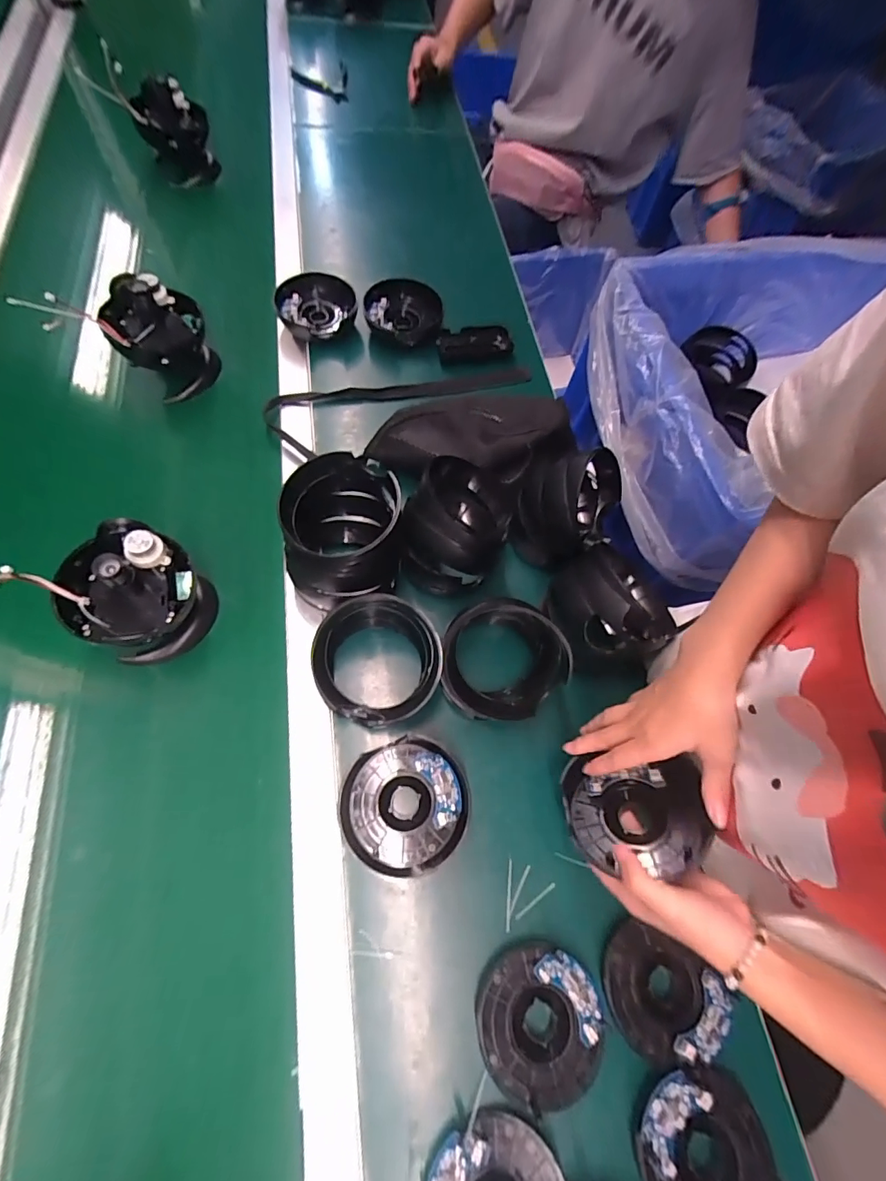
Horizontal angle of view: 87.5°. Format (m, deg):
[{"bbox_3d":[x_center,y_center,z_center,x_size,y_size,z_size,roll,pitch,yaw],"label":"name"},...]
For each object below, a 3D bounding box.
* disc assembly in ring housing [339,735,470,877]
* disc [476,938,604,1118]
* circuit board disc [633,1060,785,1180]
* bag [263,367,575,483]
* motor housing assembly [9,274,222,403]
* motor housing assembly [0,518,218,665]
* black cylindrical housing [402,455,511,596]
[{"bbox_3d":[-0.033,0.196,0.427,0.112,0.039,0.108,2,66,-5],"label":"disc assembly in ring housing"},{"bbox_3d":[0.079,0.351,0.374,0.098,0.019,0.099,2,66,-5],"label":"disc"},{"bbox_3d":[0.200,0.428,0.346,0.099,0.013,0.103,2,66,-5],"label":"circuit board disc"},{"bbox_3d":[-0.038,-0.226,0.581,0.369,0.077,0.224,-3,67,-8],"label":"bag"},{"bbox_3d":[-0.361,-0.316,0.598,0.104,0.132,0.100,-6,67,-9],"label":"motor housing assembly"},{"bbox_3d":[-0.315,-0.002,0.451,0.145,0.115,0.117,30,65,-4],"label":"motor housing assembly"},{"bbox_3d":[0.017,-0.072,0.506,0.104,0.092,0.137,21,65,3],"label":"black cylindrical housing"}]

